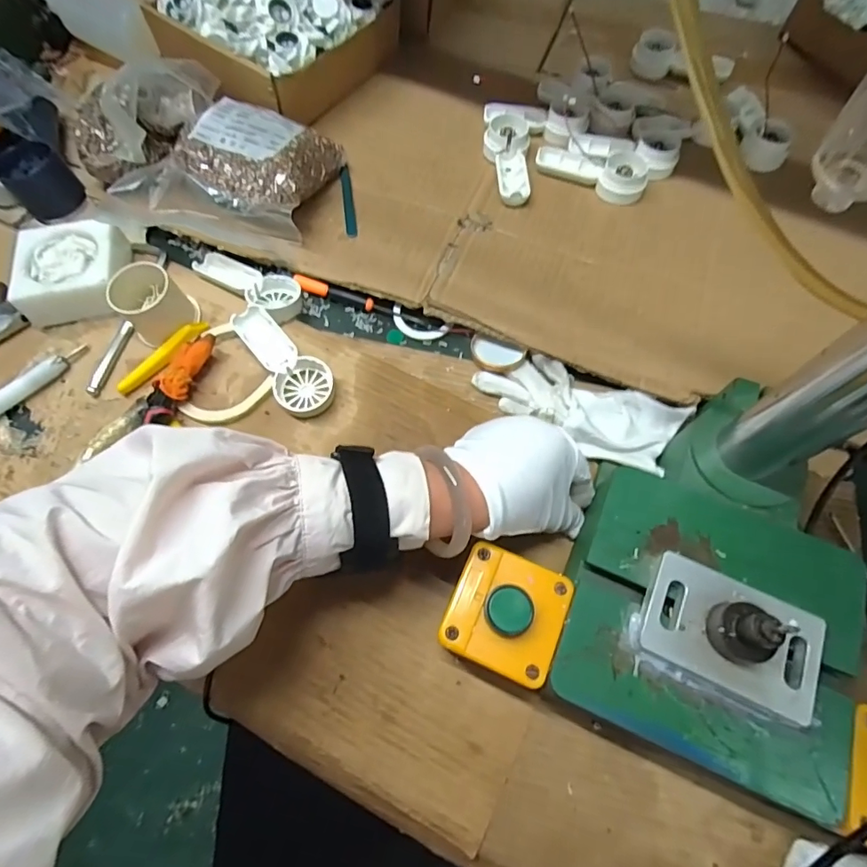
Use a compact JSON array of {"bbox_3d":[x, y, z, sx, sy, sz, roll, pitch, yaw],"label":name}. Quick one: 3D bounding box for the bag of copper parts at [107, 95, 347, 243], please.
[{"bbox_3d":[-0.191,-0.249,0.483,0.165,0.054,0.139,15,69,7],"label":"bag of copper parts"}]

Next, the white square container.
[{"bbox_3d":[-0.325,-0.148,0.450,0.080,0.039,0.081,-4,68,0],"label":"white square container"}]

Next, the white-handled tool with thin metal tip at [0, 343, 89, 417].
[{"bbox_3d":[-0.350,-0.040,0.425,0.015,0.014,0.114,40,74,16],"label":"white-handled tool with thin metal tip"}]

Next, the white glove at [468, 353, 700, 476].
[{"bbox_3d":[0.117,-0.022,0.409,0.166,0.018,0.068,22,70,10],"label":"white glove"}]

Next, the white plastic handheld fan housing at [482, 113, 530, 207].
[{"bbox_3d":[0.075,-0.282,0.513,0.046,0.018,0.114,4,68,3],"label":"white plastic handheld fan housing"}]

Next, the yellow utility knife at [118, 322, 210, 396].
[{"bbox_3d":[-0.233,-0.066,0.433,0.089,0.016,0.019,-39,72,-13],"label":"yellow utility knife"}]

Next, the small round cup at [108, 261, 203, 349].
[{"bbox_3d":[-0.237,-0.110,0.426,0.058,0.046,0.055,0,68,1],"label":"small round cup"}]

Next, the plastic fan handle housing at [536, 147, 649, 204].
[{"bbox_3d":[0.161,-0.270,0.508,0.112,0.025,0.039,27,71,12],"label":"plastic fan handle housing"}]

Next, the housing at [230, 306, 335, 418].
[{"bbox_3d":[-0.128,-0.061,0.424,0.046,0.023,0.107,-39,72,-13],"label":"housing"}]

